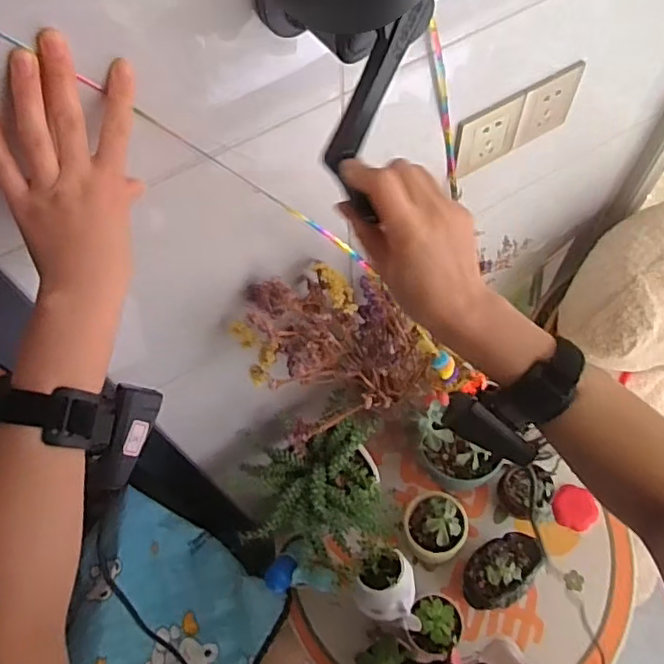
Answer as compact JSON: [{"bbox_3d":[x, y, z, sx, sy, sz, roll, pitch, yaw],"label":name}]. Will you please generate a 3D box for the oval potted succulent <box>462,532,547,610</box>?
[{"bbox_3d":[0.263,0.365,0.894,0.133,0.064,0.084,-25,65,-9],"label":"oval potted succulent"}]

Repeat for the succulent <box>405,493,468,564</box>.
[{"bbox_3d":[0.159,0.301,0.900,0.093,0.145,0.087,-1,64,3],"label":"succulent"}]

